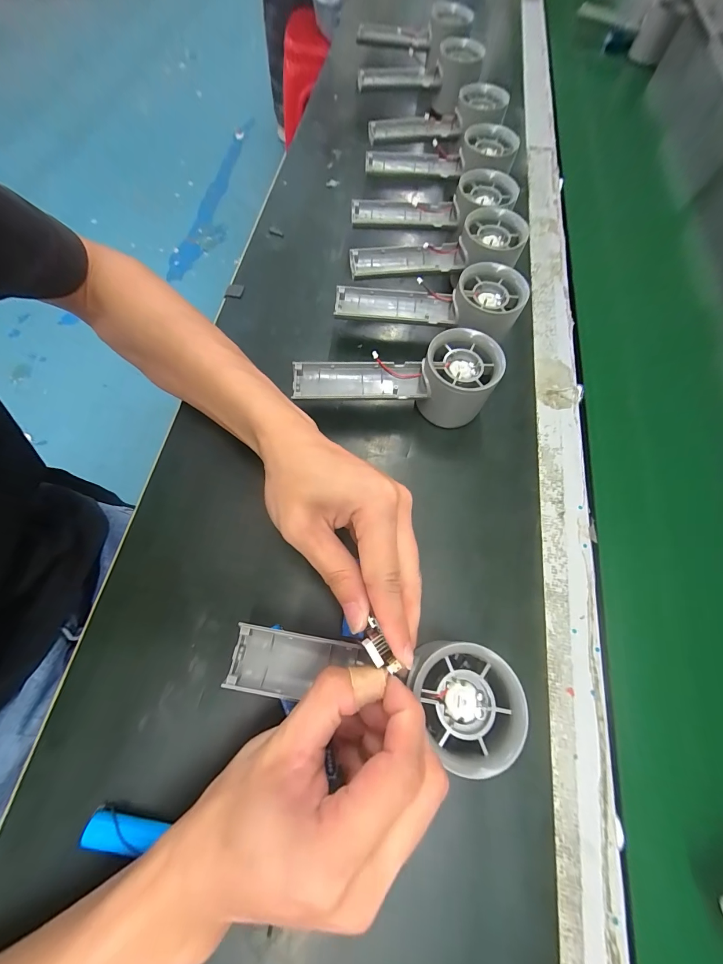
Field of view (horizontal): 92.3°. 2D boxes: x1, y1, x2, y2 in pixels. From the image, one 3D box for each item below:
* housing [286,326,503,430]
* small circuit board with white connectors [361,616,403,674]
[{"bbox_3d":[0.025,-0.076,0.272,0.155,0.048,0.060,-6,69,-5],"label":"housing"},{"bbox_3d":[0.009,0.085,0.175,0.011,0.006,0.027,-31,84,-14],"label":"small circuit board with white connectors"}]

